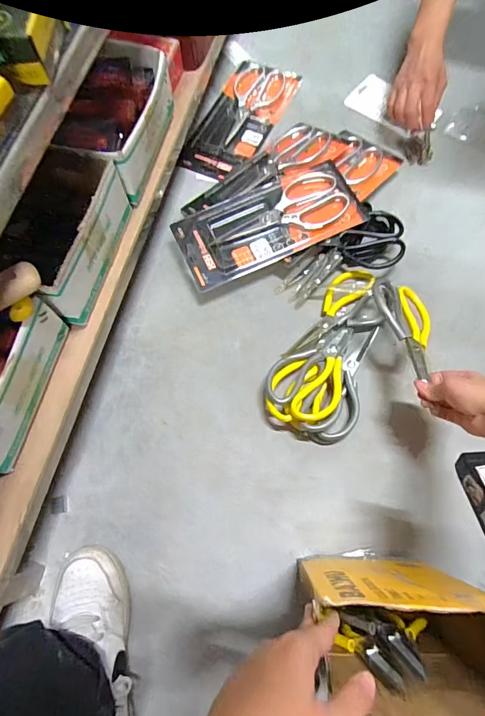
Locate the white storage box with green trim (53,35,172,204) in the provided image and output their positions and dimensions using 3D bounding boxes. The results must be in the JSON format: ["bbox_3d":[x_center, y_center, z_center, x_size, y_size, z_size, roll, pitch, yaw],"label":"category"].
[{"bbox_3d":[-0.154,-0.312,0.535,0.077,0.110,0.200,14,71,7],"label":"white storage box with green trim"}]

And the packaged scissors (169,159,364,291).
[{"bbox_3d":[0.040,-0.210,0.637,0.280,0.019,0.124,-24,82,-3],"label":"packaged scissors"}]

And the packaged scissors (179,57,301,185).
[{"bbox_3d":[-0.005,-0.437,0.750,0.131,0.022,0.263,23,75,9],"label":"packaged scissors"}]

